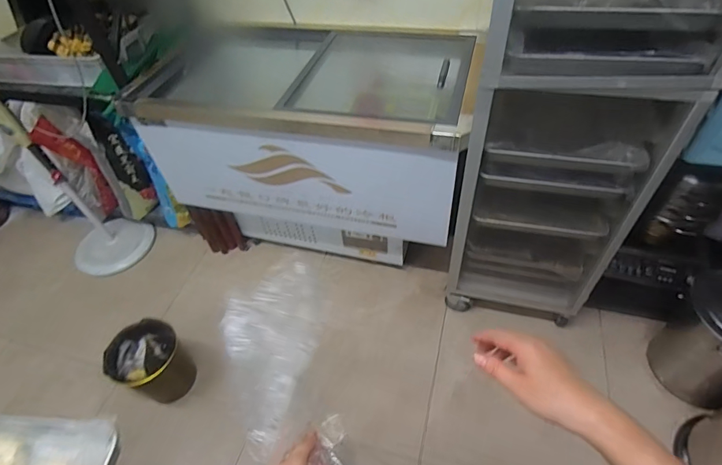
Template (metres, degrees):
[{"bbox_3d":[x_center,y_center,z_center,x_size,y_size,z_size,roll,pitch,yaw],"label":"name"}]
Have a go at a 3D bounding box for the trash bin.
[{"bbox_3d":[-0.771,0.478,1.470,0.245,0.294,0.207,18,53,20],"label":"trash bin"}]

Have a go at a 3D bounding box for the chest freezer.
[{"bbox_3d":[-0.176,-0.341,1.678,1.215,0.759,0.655,11,51,15],"label":"chest freezer"}]

